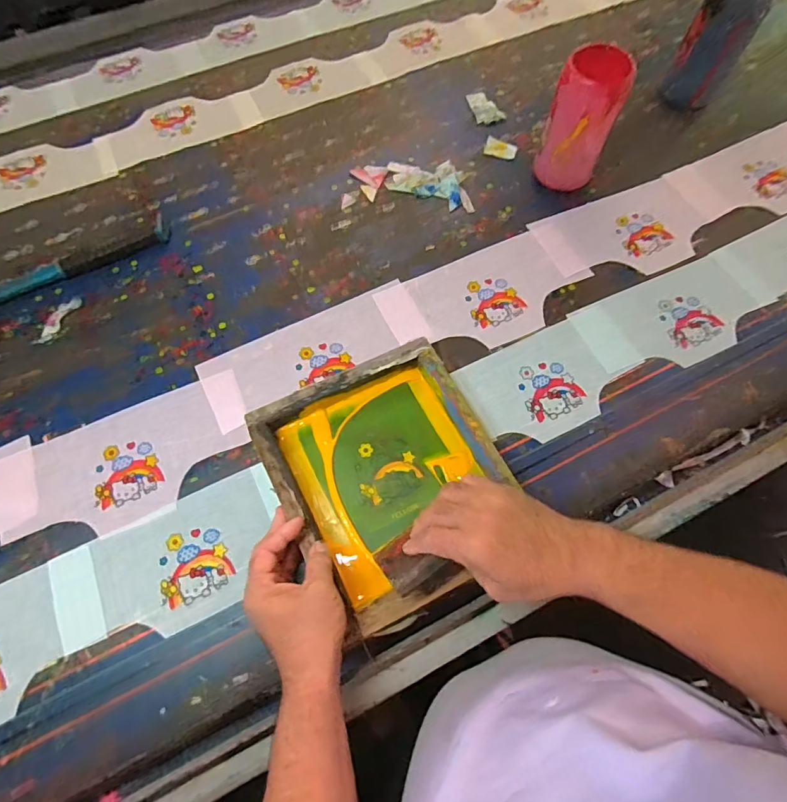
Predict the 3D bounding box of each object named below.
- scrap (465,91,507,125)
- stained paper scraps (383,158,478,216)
[{"bbox_3d":[0.159,-0.526,0.802,0.040,0.019,0.093,-23,69,-9],"label":"scrap"},{"bbox_3d":[0.062,-0.356,0.727,0.151,0.021,0.073,17,68,7],"label":"stained paper scraps"}]

